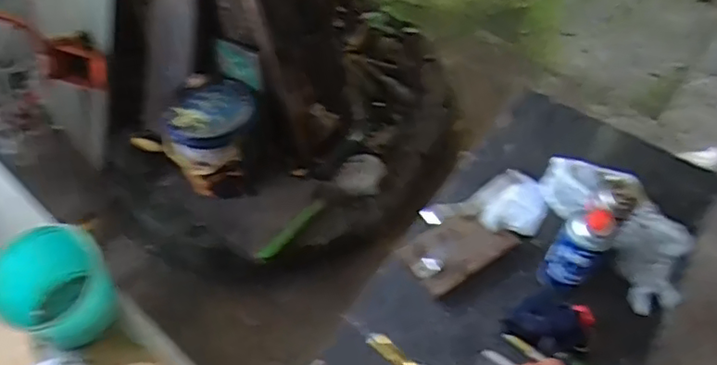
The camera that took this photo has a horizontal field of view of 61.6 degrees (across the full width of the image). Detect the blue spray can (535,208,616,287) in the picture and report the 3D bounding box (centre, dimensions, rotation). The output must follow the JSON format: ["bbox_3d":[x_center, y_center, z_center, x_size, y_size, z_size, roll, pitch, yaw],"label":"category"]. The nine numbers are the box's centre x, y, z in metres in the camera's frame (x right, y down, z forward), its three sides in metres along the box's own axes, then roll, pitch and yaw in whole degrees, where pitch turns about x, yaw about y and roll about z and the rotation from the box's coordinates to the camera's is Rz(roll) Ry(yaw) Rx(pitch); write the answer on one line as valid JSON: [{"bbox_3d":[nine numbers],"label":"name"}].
[{"bbox_3d":[0.333,0.104,0.910,0.067,0.175,0.060,31,62,18],"label":"blue spray can"}]

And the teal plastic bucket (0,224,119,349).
[{"bbox_3d":[-0.362,0.125,0.727,0.128,0.084,0.121,0,57,0],"label":"teal plastic bucket"}]

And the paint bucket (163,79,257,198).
[{"bbox_3d":[-0.371,-0.102,1.550,0.226,0.280,0.229,0,57,0],"label":"paint bucket"}]

